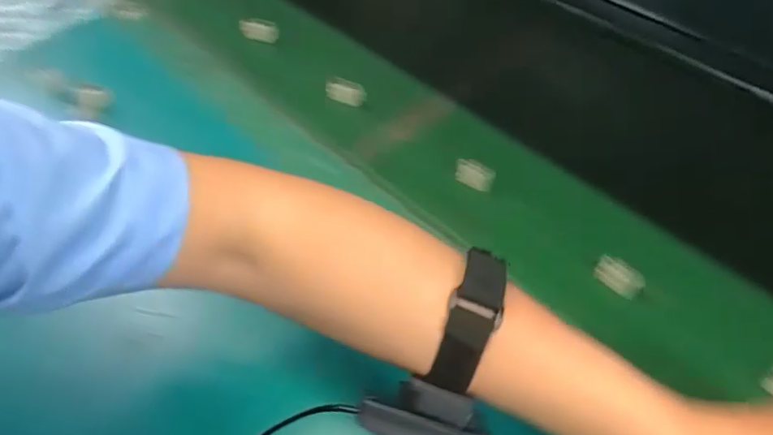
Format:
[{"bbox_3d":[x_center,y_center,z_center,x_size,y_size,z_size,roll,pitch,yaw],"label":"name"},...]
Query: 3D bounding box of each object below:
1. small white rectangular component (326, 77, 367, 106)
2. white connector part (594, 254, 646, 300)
[{"bbox_3d":[-0.044,-0.134,0.580,0.045,0.029,0.007,13,51,11],"label":"small white rectangular component"},{"bbox_3d":[0.185,0.046,0.430,0.036,0.020,0.015,34,57,25],"label":"white connector part"}]

